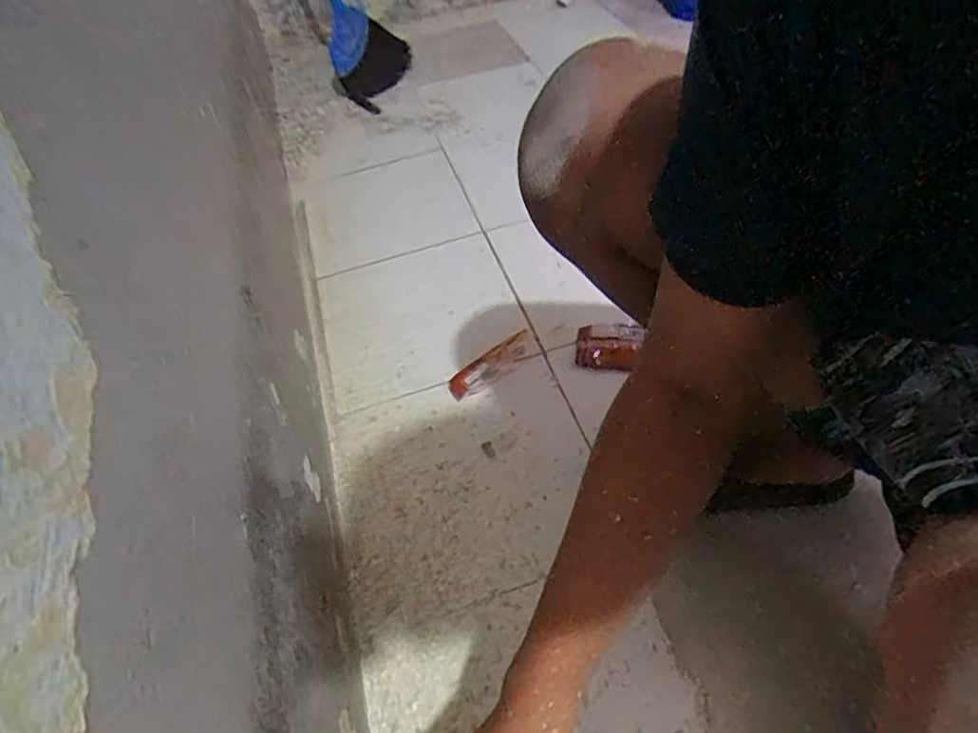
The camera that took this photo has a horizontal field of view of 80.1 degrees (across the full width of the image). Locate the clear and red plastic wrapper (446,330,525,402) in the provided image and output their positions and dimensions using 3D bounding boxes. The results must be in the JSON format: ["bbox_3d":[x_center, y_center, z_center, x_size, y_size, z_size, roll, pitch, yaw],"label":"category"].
[{"bbox_3d":[0.006,-0.003,0.802,0.139,0.016,0.042,-33,54,-20],"label":"clear and red plastic wrapper"}]

